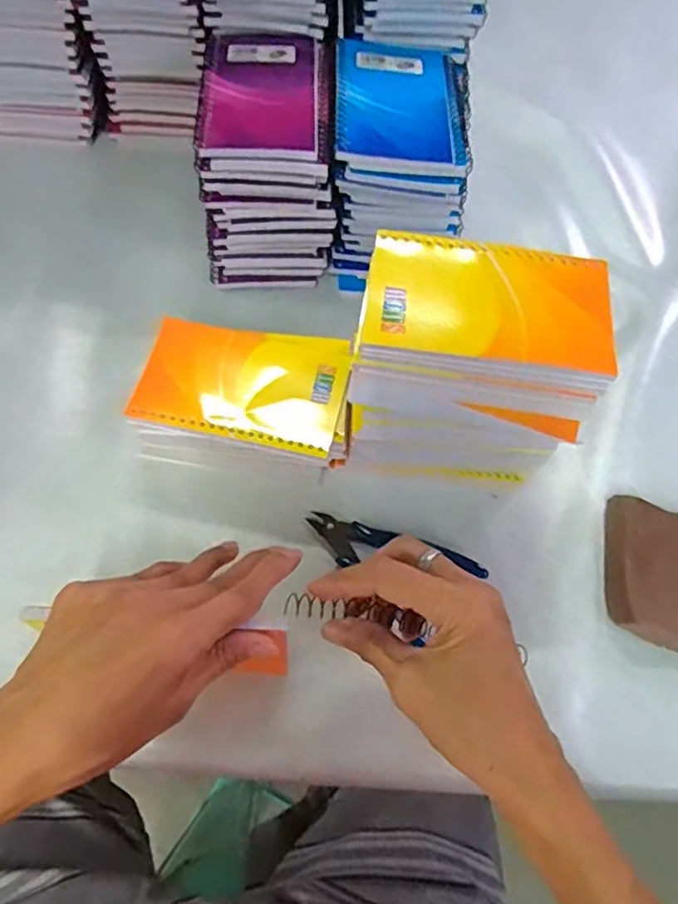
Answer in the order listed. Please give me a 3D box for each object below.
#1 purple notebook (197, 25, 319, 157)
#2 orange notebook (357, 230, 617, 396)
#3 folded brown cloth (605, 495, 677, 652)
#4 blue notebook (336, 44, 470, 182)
[{"bbox_3d":[-0.057,-0.263,0.456,0.082,0.008,0.137,1,63,-3],"label":"purple notebook"},{"bbox_3d":[0.080,-0.079,0.338,0.128,0.012,0.081,8,63,1],"label":"orange notebook"},{"bbox_3d":[0.214,0.081,0.400,0.085,0.025,0.092,15,63,4],"label":"folded brown cloth"},{"bbox_3d":[0.051,-0.258,0.463,0.101,0.016,0.140,4,63,-5],"label":"blue notebook"}]

